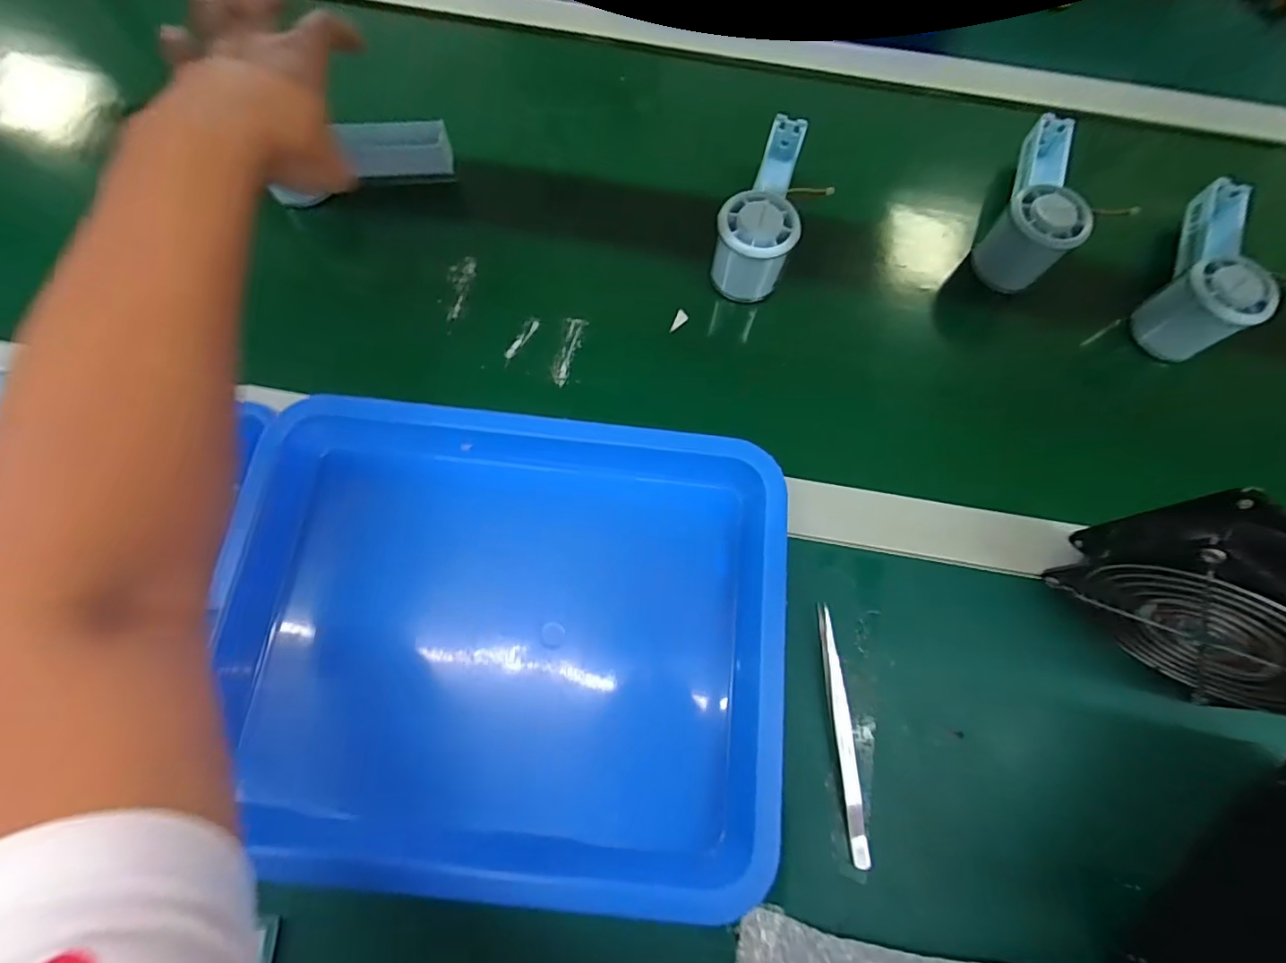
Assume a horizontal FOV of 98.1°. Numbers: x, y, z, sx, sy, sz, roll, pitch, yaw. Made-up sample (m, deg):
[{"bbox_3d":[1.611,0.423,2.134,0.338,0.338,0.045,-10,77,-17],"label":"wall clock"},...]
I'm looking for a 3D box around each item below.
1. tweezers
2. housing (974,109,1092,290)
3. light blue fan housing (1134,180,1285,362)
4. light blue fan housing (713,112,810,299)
[{"bbox_3d":[0.119,0.148,0.333,0.011,0.014,0.143,-4,72,-3],"label":"tweezers"},{"bbox_3d":[0.319,-0.227,0.445,0.054,0.061,0.155,27,73,7],"label":"housing"},{"bbox_3d":[0.437,-0.166,0.427,0.050,0.058,0.152,32,76,8],"label":"light blue fan housing"},{"bbox_3d":[0.101,-0.218,0.435,0.054,0.066,0.152,22,72,5],"label":"light blue fan housing"}]

